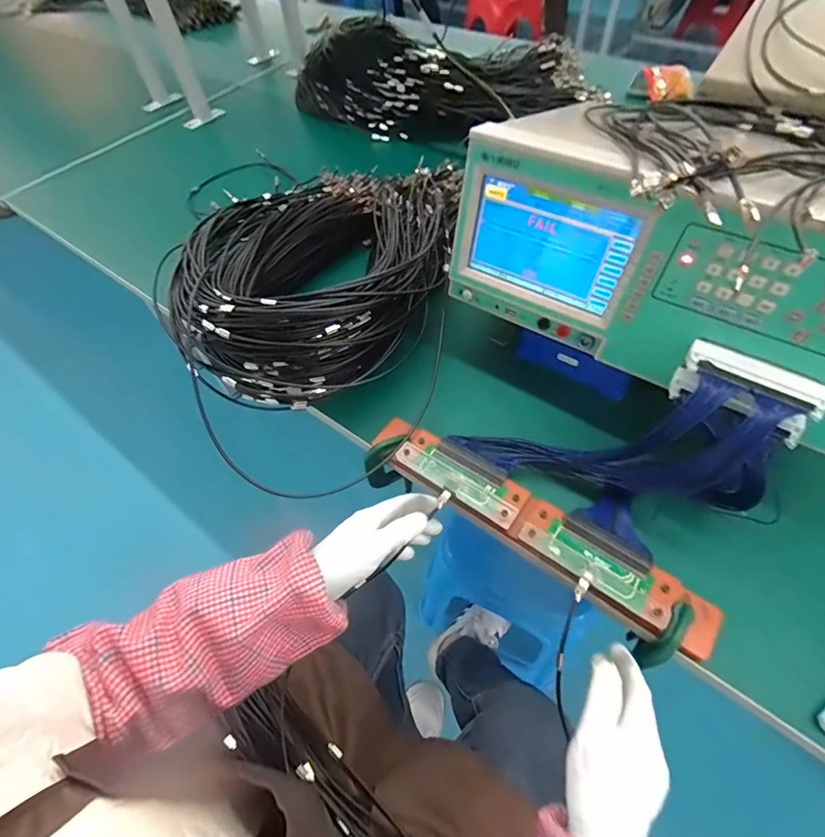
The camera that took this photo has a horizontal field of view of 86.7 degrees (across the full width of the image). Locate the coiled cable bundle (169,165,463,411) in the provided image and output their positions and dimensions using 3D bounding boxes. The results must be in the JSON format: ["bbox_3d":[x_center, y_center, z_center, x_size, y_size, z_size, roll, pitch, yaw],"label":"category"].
[{"bbox_3d":[-0.107,-0.254,0.614,0.308,0.124,0.513,12,58,12],"label":"coiled cable bundle"}]

